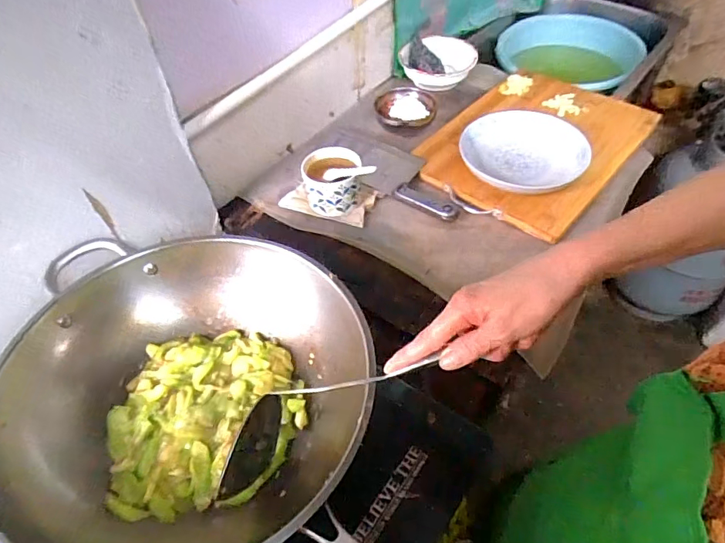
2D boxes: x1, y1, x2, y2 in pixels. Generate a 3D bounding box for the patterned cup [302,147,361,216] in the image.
[{"bbox_3d":[-0.041,-0.140,0.726,0.101,0.066,0.089,-2,49,1],"label":"patterned cup"}]

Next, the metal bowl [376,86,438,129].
[{"bbox_3d":[0.078,-0.299,0.862,0.107,0.036,0.107,-1,49,2],"label":"metal bowl"}]

